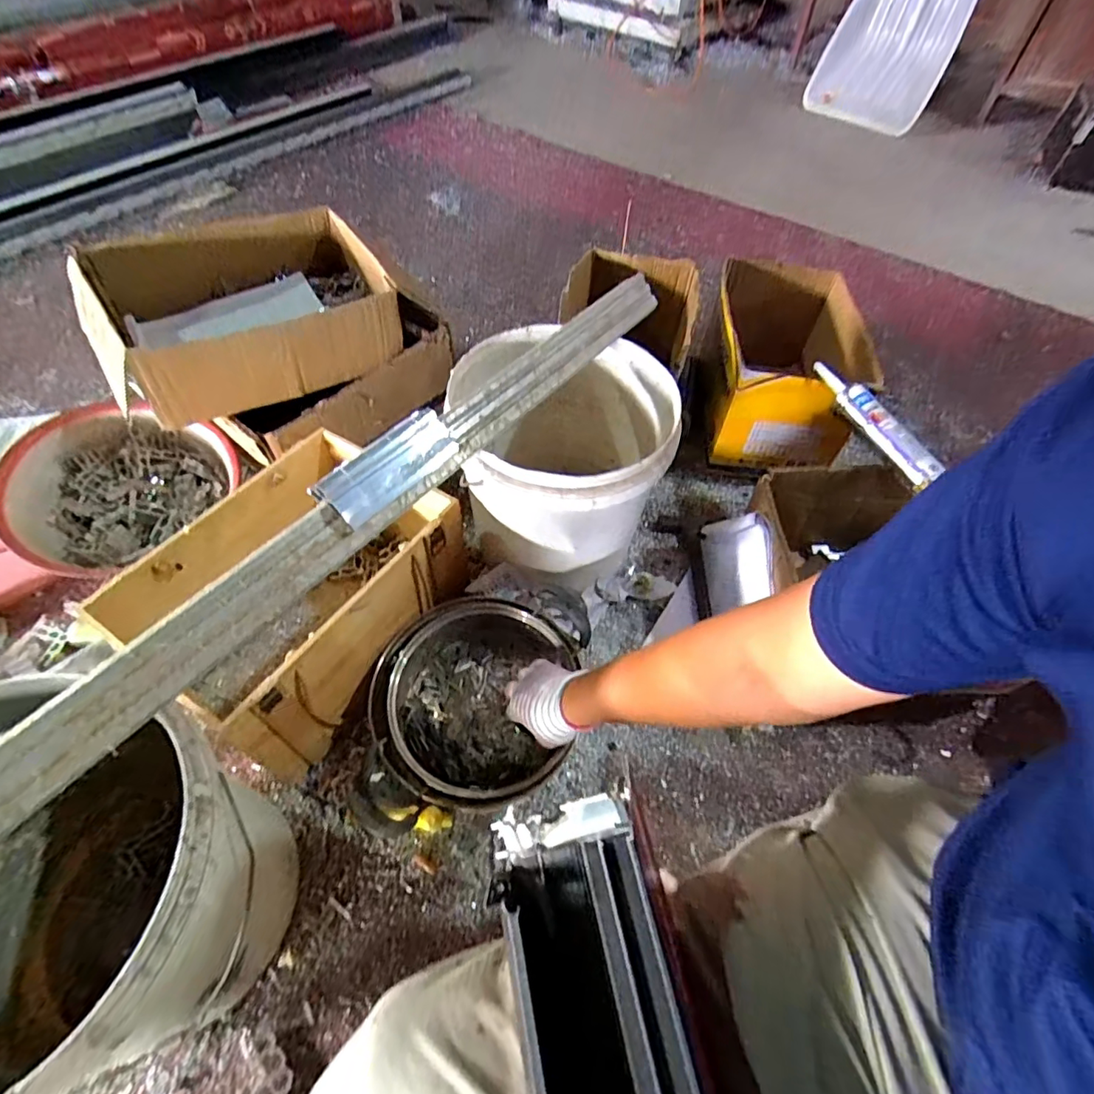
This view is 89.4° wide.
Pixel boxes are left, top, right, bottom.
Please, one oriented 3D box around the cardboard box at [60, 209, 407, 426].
[{"bbox_3d":[-0.464,-0.368,0.857,0.407,0.123,0.282,-27,60,-19],"label":"cardboard box"}]

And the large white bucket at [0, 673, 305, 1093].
[{"bbox_3d":[-0.414,0.325,0.507,0.306,0.321,0.269,9,55,5],"label":"large white bucket"}]

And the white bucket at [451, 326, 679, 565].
[{"bbox_3d":[0.018,-0.121,0.794,0.284,0.248,0.284,1,55,-1],"label":"white bucket"}]

